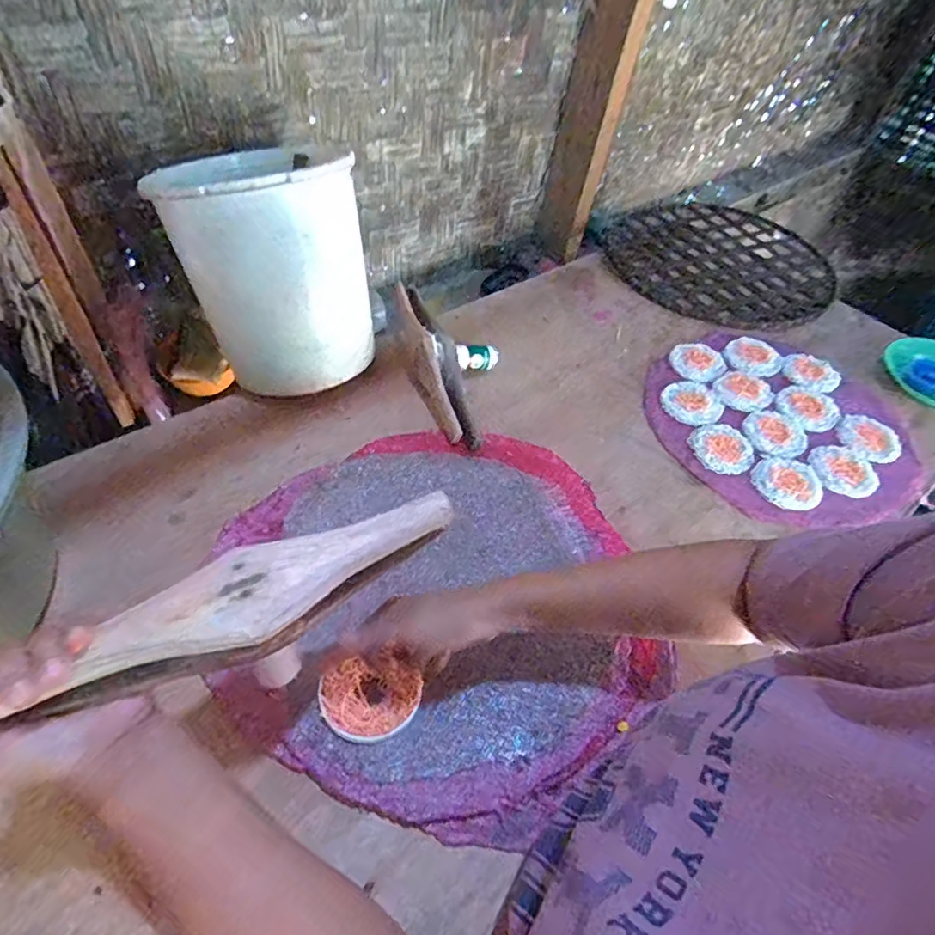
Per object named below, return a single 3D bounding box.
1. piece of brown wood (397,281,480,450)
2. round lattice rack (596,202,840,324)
[{"bbox_3d":[-0.049,-0.143,0.750,0.066,0.047,0.276,-14,66,-17],"label":"piece of brown wood"},{"bbox_3d":[0.472,-0.394,1.044,0.408,0.018,0.377,3,49,-3],"label":"round lattice rack"}]

